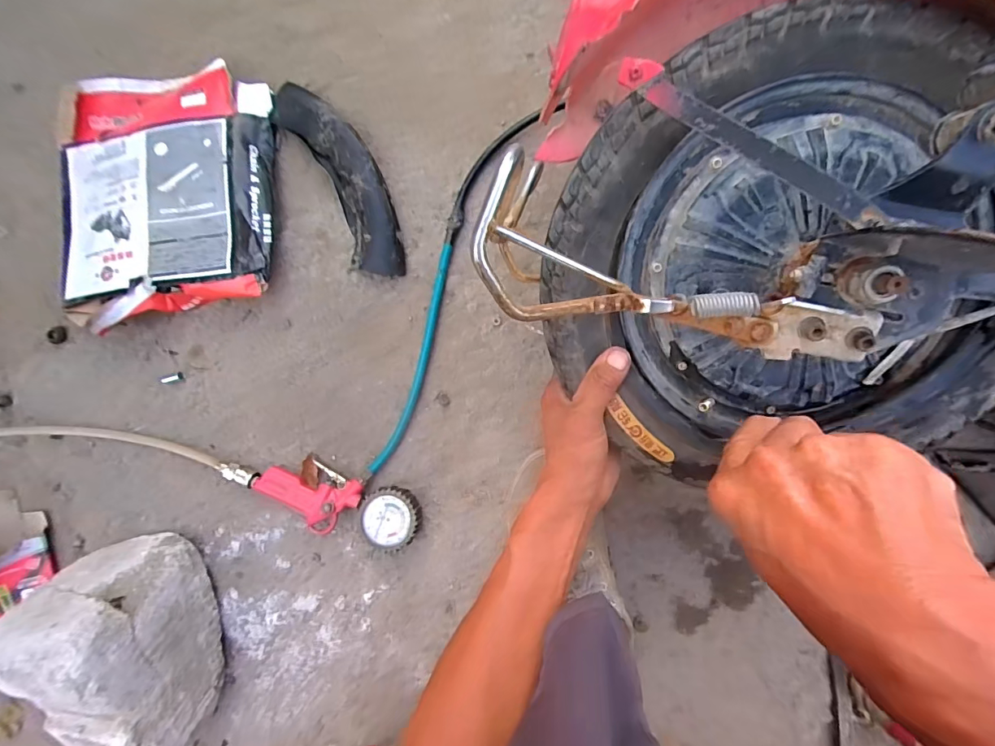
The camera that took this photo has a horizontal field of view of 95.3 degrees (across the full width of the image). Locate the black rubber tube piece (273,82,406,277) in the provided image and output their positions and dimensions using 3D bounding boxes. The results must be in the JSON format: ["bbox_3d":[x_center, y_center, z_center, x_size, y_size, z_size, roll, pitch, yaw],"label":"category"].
[{"bbox_3d":[-0.180,-0.229,0.535,0.077,0.028,0.246,-28,89,4],"label":"black rubber tube piece"}]

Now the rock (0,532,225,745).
[{"bbox_3d":[-0.425,0.315,0.505,0.162,0.146,0.221,-13,90,4],"label":"rock"}]

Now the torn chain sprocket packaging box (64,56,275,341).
[{"bbox_3d":[-0.401,-0.215,0.542,0.271,0.049,0.299,-7,91,4],"label":"torn chain sprocket packaging box"}]

